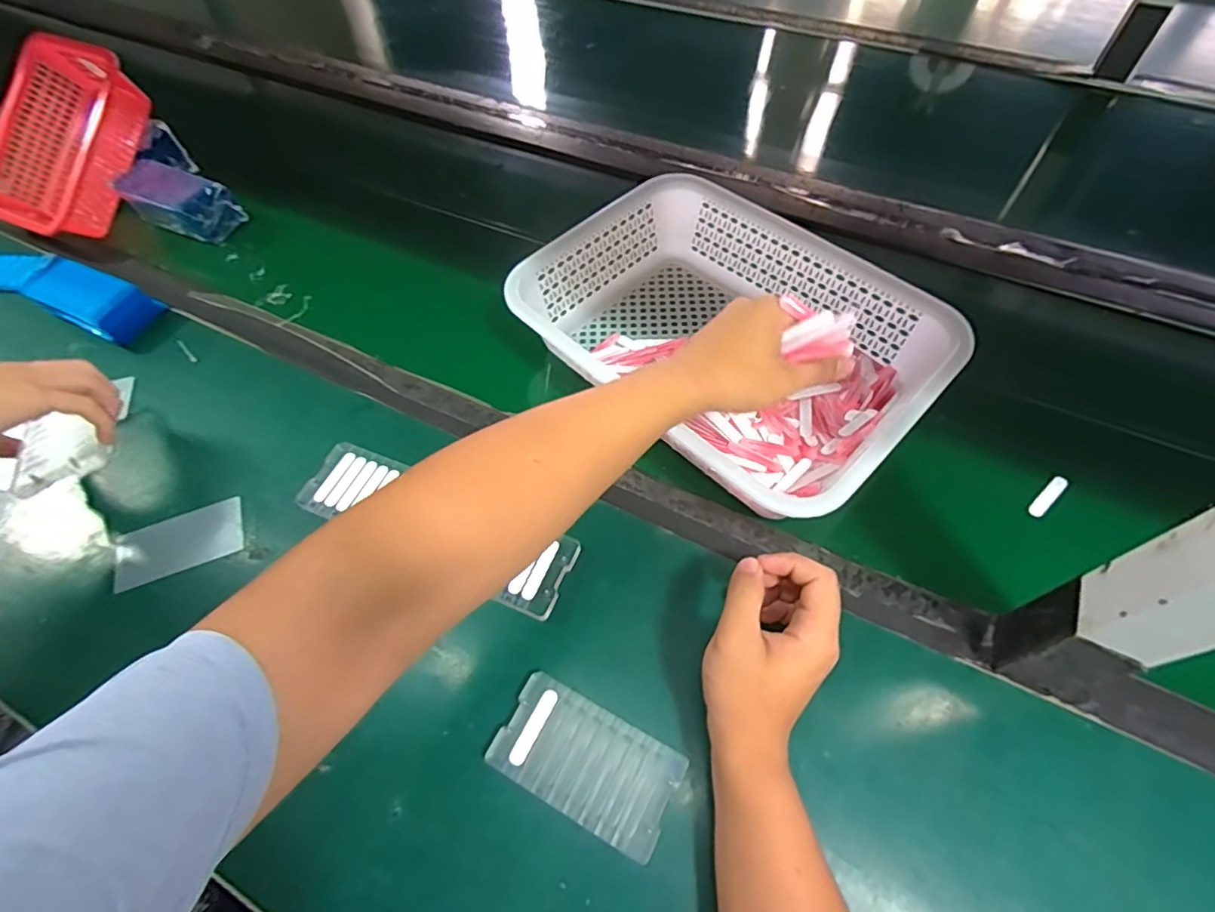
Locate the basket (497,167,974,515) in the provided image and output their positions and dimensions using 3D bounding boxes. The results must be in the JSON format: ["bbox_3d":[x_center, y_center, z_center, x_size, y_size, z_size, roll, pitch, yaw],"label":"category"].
[{"bbox_3d":[0.110,-0.113,0.536,0.353,0.083,0.250,39,66,22],"label":"basket"}]

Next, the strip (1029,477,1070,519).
[{"bbox_3d":[0.381,0.035,0.492,0.051,0.004,0.013,-38,49,-19],"label":"strip"}]

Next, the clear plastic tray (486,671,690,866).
[{"bbox_3d":[-0.014,0.206,0.387,0.120,0.013,0.066,25,61,15],"label":"clear plastic tray"}]

